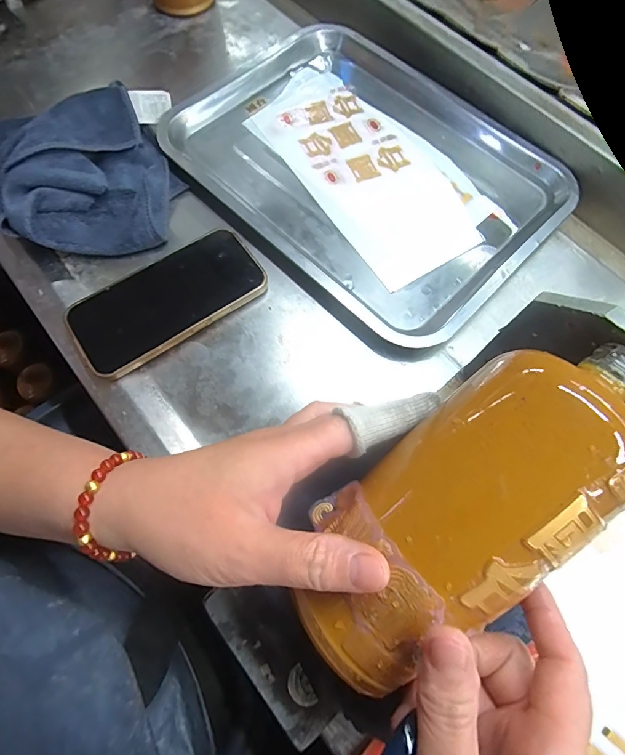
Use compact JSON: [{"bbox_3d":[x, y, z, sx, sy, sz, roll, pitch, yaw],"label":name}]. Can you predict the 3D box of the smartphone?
[{"bbox_3d":[-0.120,-0.067,0.330,0.158,0.014,0.078,-33,73,-12],"label":"smartphone"}]

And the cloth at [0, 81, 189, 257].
[{"bbox_3d":[-0.209,-0.187,0.350,0.172,0.051,0.162,-14,70,-6],"label":"cloth"}]

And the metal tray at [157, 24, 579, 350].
[{"bbox_3d":[0.049,-0.207,0.387,0.349,0.026,0.263,41,74,14],"label":"metal tray"}]

